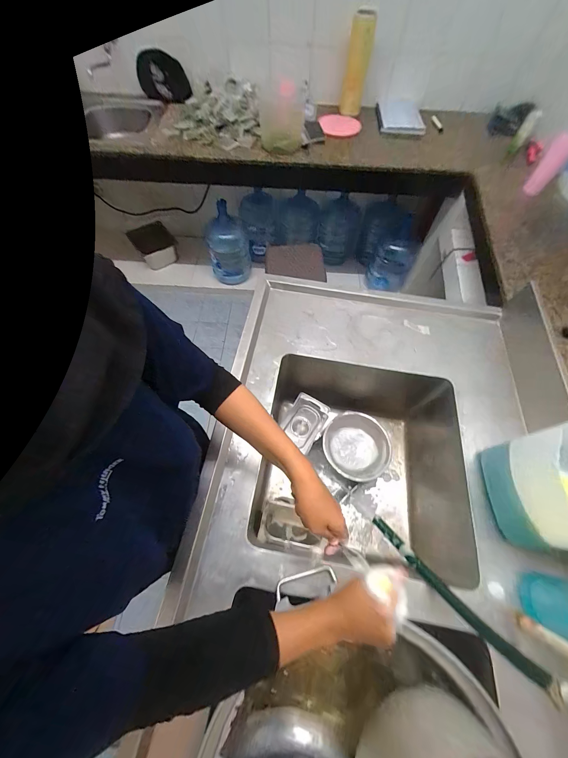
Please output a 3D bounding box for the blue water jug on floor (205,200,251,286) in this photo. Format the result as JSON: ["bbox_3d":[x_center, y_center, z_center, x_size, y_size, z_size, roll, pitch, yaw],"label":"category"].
[{"bbox_3d":[-0.343,-0.809,1.671,0.246,0.400,0.233,-9,63,-6],"label":"blue water jug on floor"}]

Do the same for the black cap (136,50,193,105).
[{"bbox_3d":[-0.556,-1.365,1.236,0.245,0.147,0.100,30,66,16],"label":"black cap"}]

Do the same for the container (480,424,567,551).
[{"bbox_3d":[0.490,0.196,0.486,0.130,0.197,0.186,1,62,-1],"label":"container"}]

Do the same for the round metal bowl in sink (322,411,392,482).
[{"bbox_3d":[0.227,0.218,0.865,0.201,0.076,0.199,0,62,1],"label":"round metal bowl in sink"}]

